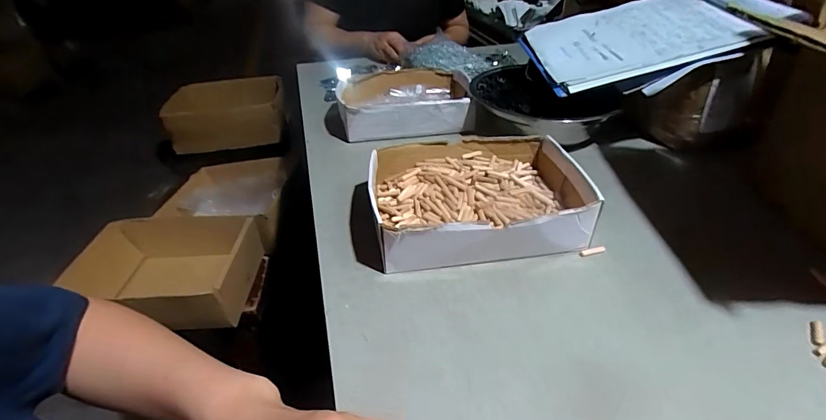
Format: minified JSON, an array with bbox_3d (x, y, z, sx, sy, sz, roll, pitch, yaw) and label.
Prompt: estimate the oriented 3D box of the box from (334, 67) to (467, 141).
[{"bbox_3d":[-0.017,-0.203,0.775,0.239,0.066,0.203,-3,37,0],"label":"box"}]

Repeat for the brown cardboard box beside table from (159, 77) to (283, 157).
[{"bbox_3d":[-0.604,-0.325,1.344,0.349,0.138,0.324,-9,37,-9],"label":"brown cardboard box beside table"}]

